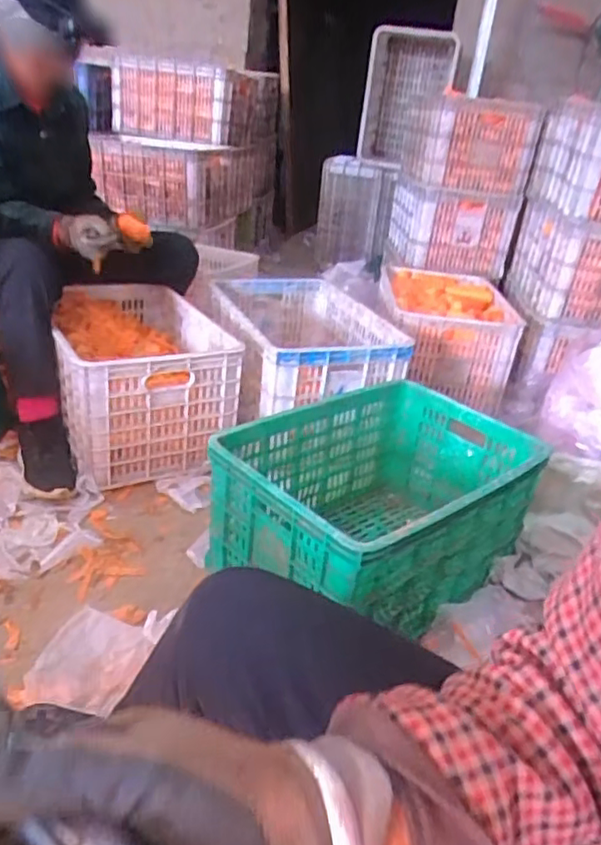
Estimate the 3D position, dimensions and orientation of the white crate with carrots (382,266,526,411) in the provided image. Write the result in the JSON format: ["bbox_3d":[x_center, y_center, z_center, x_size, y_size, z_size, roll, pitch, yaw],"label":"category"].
[{"bbox_3d":[0.411,-0.263,1.801,0.348,0.225,0.516,6,27,-1],"label":"white crate with carrots"}]

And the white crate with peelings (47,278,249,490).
[{"bbox_3d":[-0.383,-0.116,1.436,0.347,0.270,0.538,-8,31,-26],"label":"white crate with peelings"}]

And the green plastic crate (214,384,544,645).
[{"bbox_3d":[0.139,0.145,1.075,0.508,0.264,0.345,-18,36,-39],"label":"green plastic crate"}]

